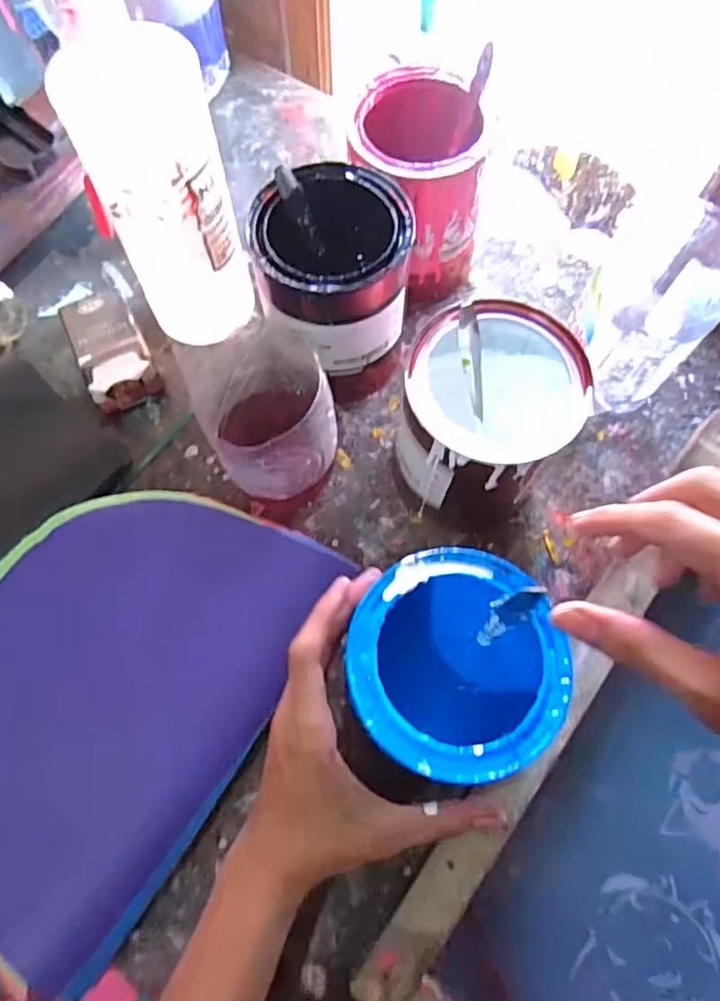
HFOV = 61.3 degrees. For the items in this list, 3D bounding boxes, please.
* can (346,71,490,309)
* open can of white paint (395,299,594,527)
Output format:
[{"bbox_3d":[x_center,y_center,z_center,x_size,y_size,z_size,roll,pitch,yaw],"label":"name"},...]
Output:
[{"bbox_3d":[0.044,-0.245,0.493,0.101,0.136,0.110,-29,72,-12],"label":"can"},{"bbox_3d":[0.082,-0.050,0.420,0.104,0.137,0.108,0,69,-1],"label":"open can of white paint"}]

